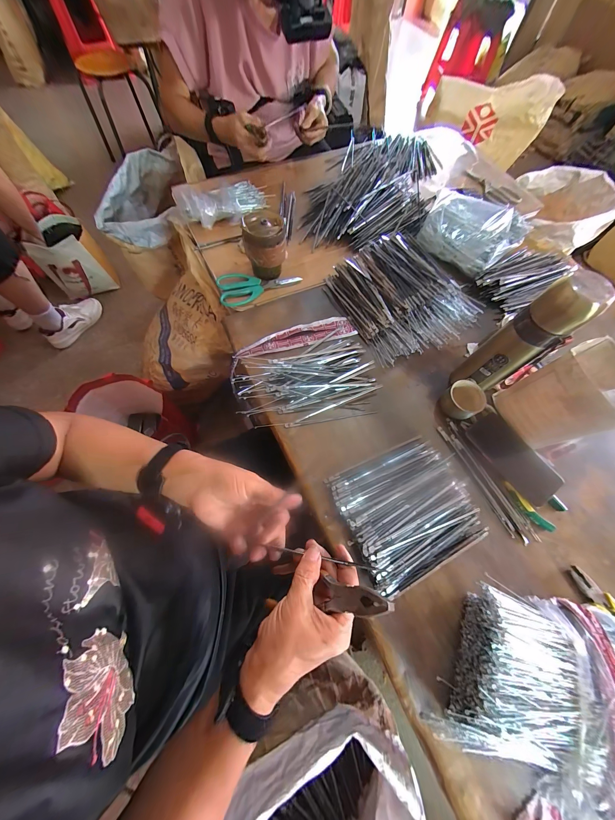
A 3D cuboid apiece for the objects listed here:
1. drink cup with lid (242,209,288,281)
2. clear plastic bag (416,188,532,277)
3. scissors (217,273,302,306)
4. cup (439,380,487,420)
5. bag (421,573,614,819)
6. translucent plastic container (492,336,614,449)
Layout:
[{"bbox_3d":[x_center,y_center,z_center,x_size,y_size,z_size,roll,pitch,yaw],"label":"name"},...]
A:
[{"bbox_3d":[-0.087,-0.337,0.545,0.082,0.104,0.075,-4,68,-5],"label":"drink cup with lid"},{"bbox_3d":[0.395,-0.445,0.626,0.223,0.053,0.225,41,72,13],"label":"clear plastic bag"},{"bbox_3d":[-0.102,-0.272,0.570,0.180,0.014,0.080,-14,69,-8],"label":"scissors"},{"bbox_3d":[0.275,-0.014,0.470,0.054,0.053,0.061,-25,72,-12],"label":"cup"},{"bbox_3d":[0.271,0.335,0.304,0.187,0.070,0.268,35,71,11],"label":"bag"},{"bbox_3d":[0.408,-0.016,0.412,0.099,0.138,0.118,-18,70,-10],"label":"translucent plastic container"}]

